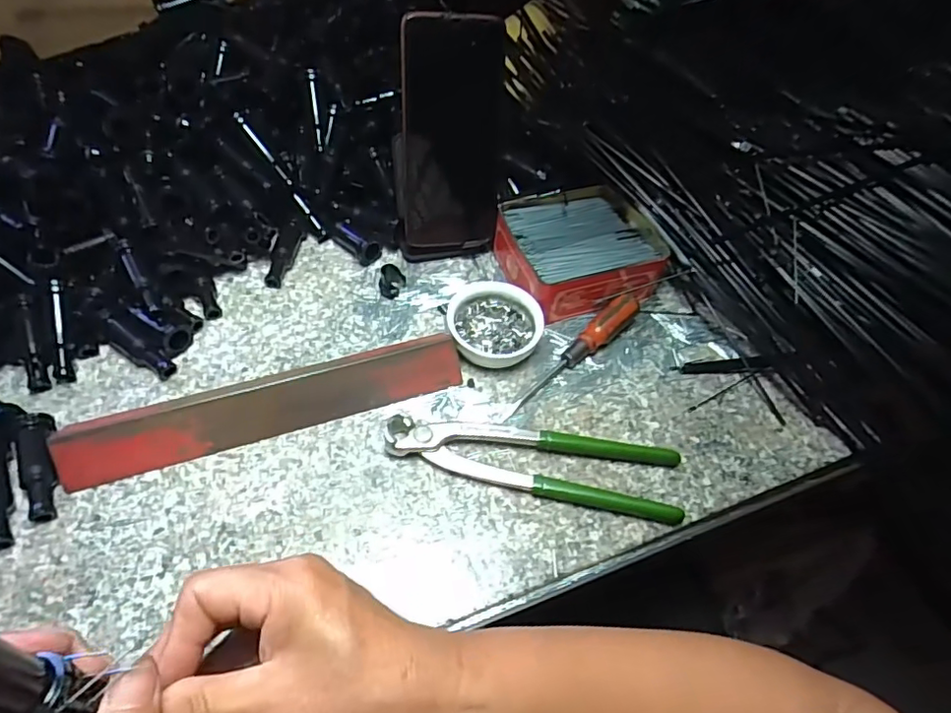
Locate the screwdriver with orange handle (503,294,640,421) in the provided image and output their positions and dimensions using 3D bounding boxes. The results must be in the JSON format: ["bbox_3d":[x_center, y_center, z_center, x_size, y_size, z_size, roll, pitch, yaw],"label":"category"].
[{"bbox_3d":[0.076,-0.001,0.429,0.020,0.023,0.141,39,60,21],"label":"screwdriver with orange handle"}]

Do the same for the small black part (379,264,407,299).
[{"bbox_3d":[-0.067,-0.061,0.460,0.021,0.020,0.019,-3,54,-8],"label":"small black part"}]

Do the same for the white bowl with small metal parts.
[{"bbox_3d":[0.015,-0.027,0.439,0.071,0.027,0.072,3,54,-4],"label":"white bowl with small metal parts"}]

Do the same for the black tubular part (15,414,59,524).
[{"bbox_3d":[-0.265,0.065,0.344,0.021,0.021,0.066,-20,58,-19],"label":"black tubular part"}]

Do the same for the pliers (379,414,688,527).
[{"bbox_3d":[0.040,0.066,0.385,0.198,0.017,0.055,10,54,2],"label":"pliers"}]

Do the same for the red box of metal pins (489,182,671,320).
[{"bbox_3d":[0.086,-0.089,0.478,0.126,0.044,0.110,-17,57,-17],"label":"red box of metal pins"}]

